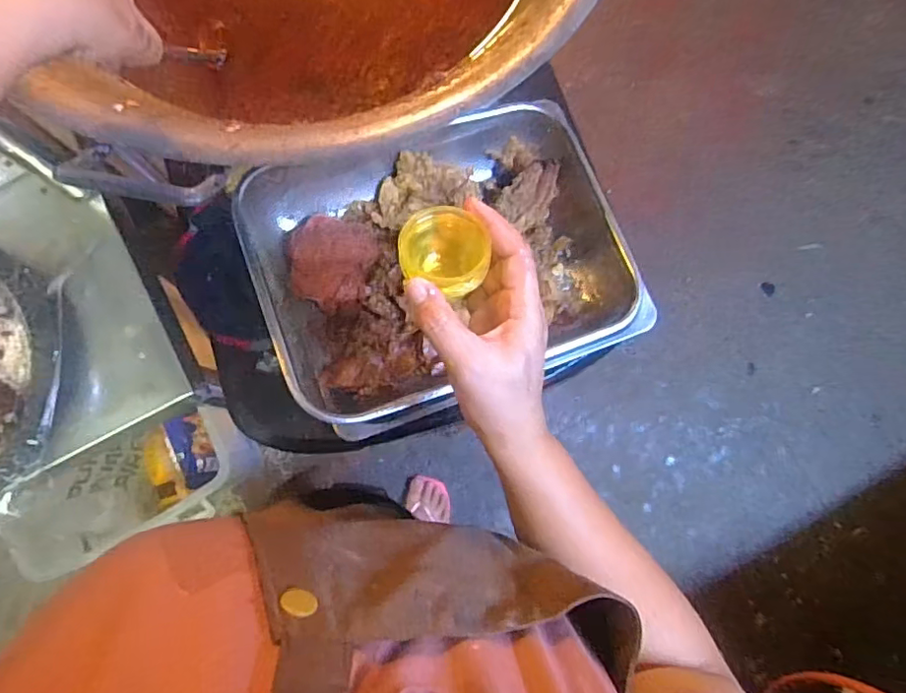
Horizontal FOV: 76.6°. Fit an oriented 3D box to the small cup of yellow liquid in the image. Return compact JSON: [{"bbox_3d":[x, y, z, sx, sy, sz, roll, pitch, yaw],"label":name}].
[{"bbox_3d":[-0.005,-0.057,0.355,0.053,0.035,0.046,29,80,4],"label":"small cup of yellow liquid"}]

